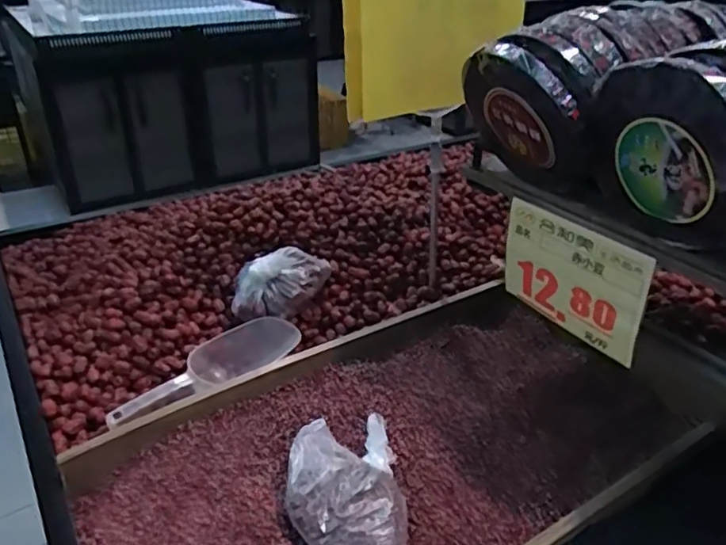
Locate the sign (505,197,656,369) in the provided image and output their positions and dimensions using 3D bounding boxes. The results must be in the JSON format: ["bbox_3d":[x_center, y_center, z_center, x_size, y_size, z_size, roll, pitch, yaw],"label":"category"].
[{"bbox_3d":[0.257,0.008,0.775,0.012,0.143,0.209,-18,33,-28],"label":"sign"}]

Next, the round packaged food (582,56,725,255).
[{"bbox_3d":[0.309,-0.116,0.620,0.049,0.177,0.198,-18,34,-19],"label":"round packaged food"}]

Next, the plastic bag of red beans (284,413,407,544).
[{"bbox_3d":[-0.020,0.249,0.698,0.129,0.057,0.223,-5,29,0],"label":"plastic bag of red beans"}]

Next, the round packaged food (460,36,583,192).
[{"bbox_3d":[0.193,-0.186,0.748,0.030,0.191,0.175,-40,46,-11],"label":"round packaged food"}]

